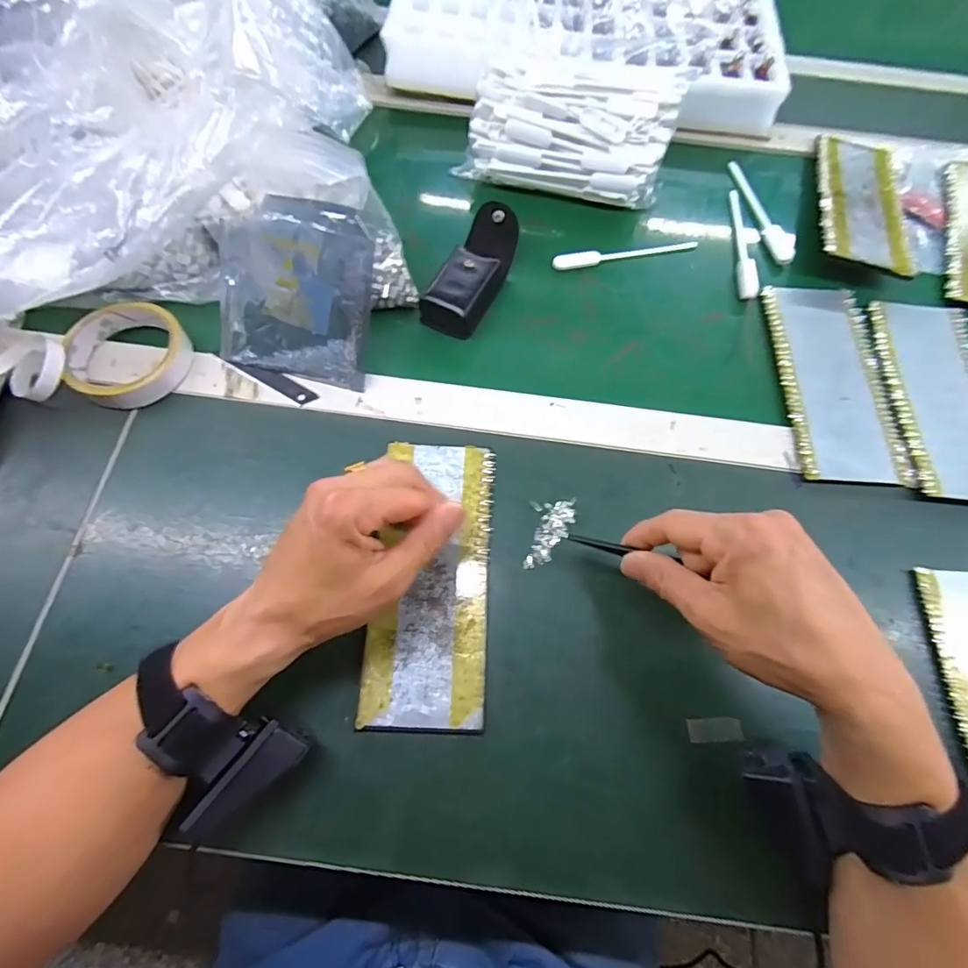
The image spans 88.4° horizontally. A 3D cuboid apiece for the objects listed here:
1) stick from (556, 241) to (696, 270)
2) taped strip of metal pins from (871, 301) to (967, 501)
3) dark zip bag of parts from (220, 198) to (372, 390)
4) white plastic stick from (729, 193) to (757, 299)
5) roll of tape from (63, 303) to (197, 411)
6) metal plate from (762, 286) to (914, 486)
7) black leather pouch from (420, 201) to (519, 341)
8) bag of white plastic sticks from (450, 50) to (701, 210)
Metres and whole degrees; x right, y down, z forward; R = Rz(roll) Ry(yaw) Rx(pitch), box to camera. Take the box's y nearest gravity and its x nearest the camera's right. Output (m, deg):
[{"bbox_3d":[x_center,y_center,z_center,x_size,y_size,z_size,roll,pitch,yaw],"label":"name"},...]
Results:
[{"bbox_3d":[0.139,-0.226,0.488,0.145,0.007,0.017,-10,69,-7],"label":"stick"},{"bbox_3d":[0.399,-0.078,0.433,0.091,0.008,0.198,5,65,-1],"label":"taped strip of metal pins"},{"bbox_3d":[-0.150,-0.151,0.393,0.124,0.130,0.013,13,26,6],"label":"dark zip bag of parts"},{"bbox_3d":[0.256,-0.243,0.492,0.015,0.009,0.148,7,68,0],"label":"white plastic stick"},{"bbox_3d":[-0.291,-0.106,0.403,0.091,0.019,0.090,1,68,-2],"label":"roll of tape"},{"bbox_3d":[0.304,-0.094,0.435,0.088,0.009,0.197,4,68,-1],"label":"metal plate"},{"bbox_3d":[-0.010,-0.195,0.448,0.049,0.033,0.123,25,70,7],"label":"black leather pouch"},{"bbox_3d":[0.081,-0.344,0.482,0.196,0.087,0.087,13,69,2],"label":"bag of white plastic sticks"}]

